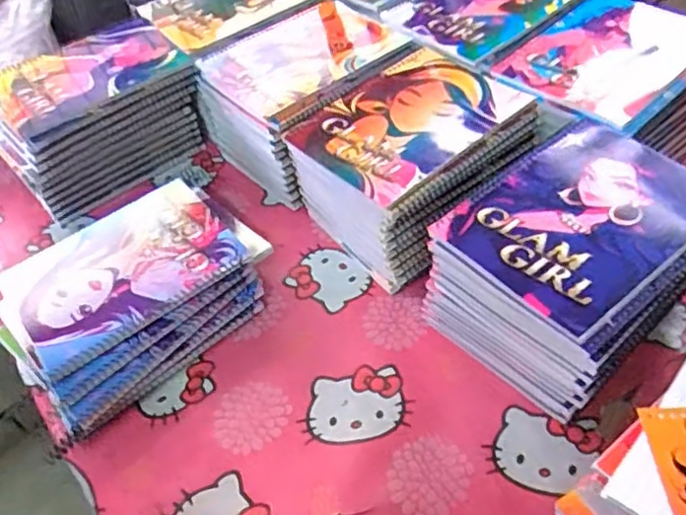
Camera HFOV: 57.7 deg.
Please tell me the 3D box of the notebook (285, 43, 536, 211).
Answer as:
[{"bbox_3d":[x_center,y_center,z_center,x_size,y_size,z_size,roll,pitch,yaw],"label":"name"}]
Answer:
[{"bbox_3d":[0.066,-0.134,0.603,0.203,0.021,0.151,-33,52,-23],"label":"notebook"}]

